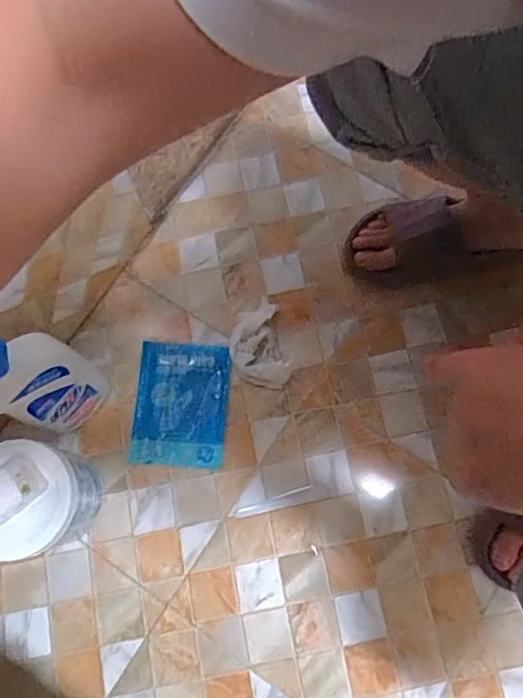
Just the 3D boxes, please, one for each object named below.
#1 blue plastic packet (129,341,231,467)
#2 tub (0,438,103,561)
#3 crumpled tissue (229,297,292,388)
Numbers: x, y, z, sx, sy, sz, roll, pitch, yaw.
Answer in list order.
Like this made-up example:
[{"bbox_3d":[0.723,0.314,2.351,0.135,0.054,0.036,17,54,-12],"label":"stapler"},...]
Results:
[{"bbox_3d":[-0.099,0.066,0.654,0.112,0.010,0.149,4,76,2],"label":"blue plastic packet"},{"bbox_3d":[-0.236,0.158,0.569,0.111,0.139,0.108,0,74,1],"label":"tub"},{"bbox_3d":[-0.006,-0.005,0.663,0.066,0.023,0.111,-14,76,-2],"label":"crumpled tissue"}]

